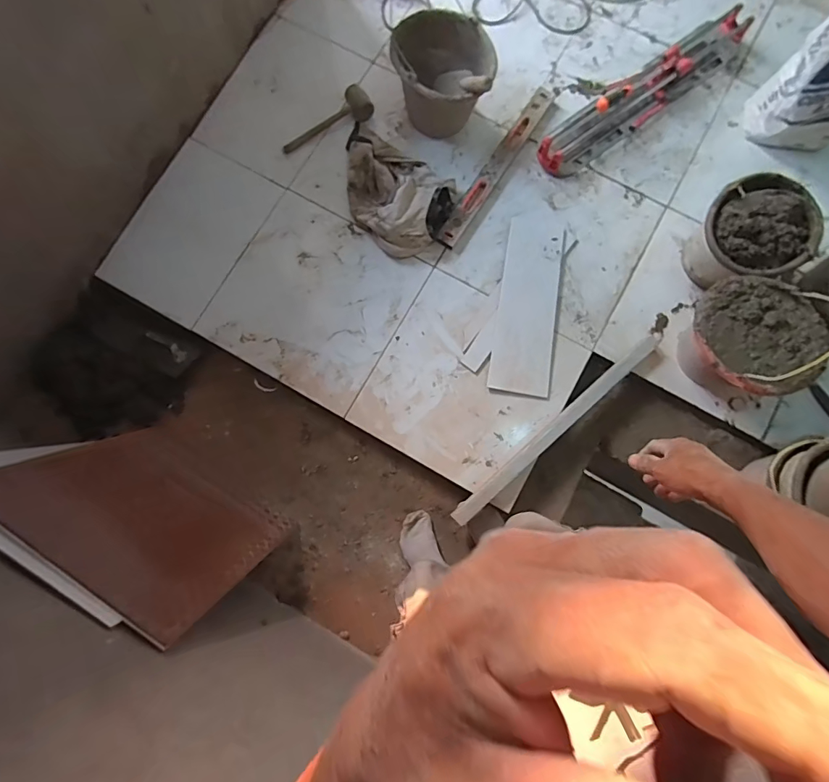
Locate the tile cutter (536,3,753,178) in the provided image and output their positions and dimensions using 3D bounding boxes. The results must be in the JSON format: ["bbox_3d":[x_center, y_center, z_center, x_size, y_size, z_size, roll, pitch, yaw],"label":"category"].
[{"bbox_3d":[0.708,-0.917,1.318,0.831,0.118,0.153,-37,81,-8],"label":"tile cutter"}]

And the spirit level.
[{"bbox_3d":[0.246,-0.661,1.307,0.060,0.030,0.590,33,79,5],"label":"spirit level"}]

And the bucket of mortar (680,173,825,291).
[{"bbox_3d":[0.842,-0.384,1.161,0.257,0.229,0.238,0,81,0],"label":"bucket of mortar"}]

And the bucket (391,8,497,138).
[{"bbox_3d":[0.075,-0.853,1.250,0.258,0.243,0.241,0,81,0],"label":"bucket"}]

